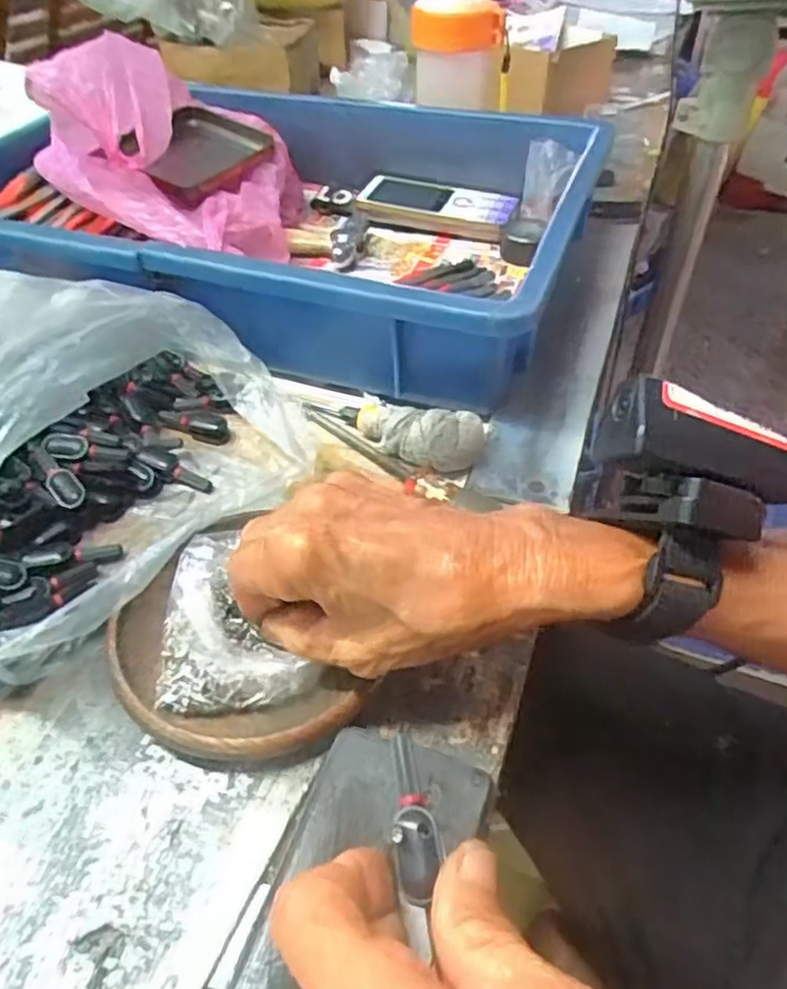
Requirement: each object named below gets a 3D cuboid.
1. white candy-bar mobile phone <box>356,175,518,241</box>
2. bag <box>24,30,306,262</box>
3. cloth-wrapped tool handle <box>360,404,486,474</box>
[{"bbox_3d":[0.031,-0.226,0.564,0.127,0.017,0.059,15,46,16],"label":"white candy-bar mobile phone"},{"bbox_3d":[-0.145,-0.248,0.505,0.141,0.121,0.194,-1,44,0],"label":"bag"},{"bbox_3d":[0.011,-0.033,0.370,0.069,0.026,0.023,16,47,17],"label":"cloth-wrapped tool handle"}]

